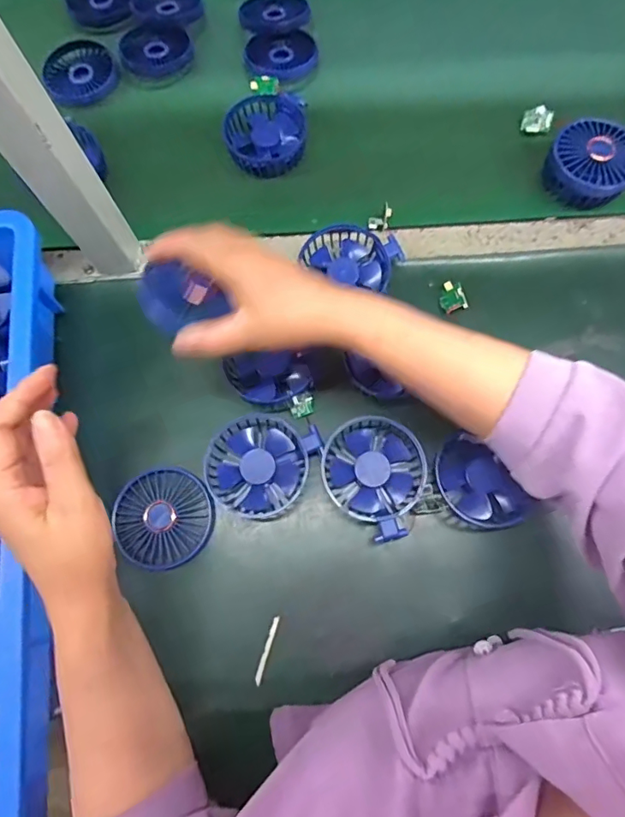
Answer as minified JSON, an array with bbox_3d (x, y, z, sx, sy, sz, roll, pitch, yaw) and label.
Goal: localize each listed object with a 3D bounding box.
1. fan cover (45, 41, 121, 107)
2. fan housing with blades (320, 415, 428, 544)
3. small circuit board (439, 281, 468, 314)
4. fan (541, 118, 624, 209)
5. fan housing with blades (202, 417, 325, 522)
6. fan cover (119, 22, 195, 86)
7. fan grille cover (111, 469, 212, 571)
[{"bbox_3d":[-0.270,-0.394,0.571,0.080,0.016,0.081,-8,73,-2],"label":"fan cover"},{"bbox_3d":[0.055,0.056,0.435,0.094,0.032,0.089,0,73,0],"label":"fan housing with blades"},{"bbox_3d":[0.140,-0.111,0.483,0.025,0.011,0.031,-12,74,-3],"label":"small circuit board"},{"bbox_3d":[0.292,-0.255,0.510,0.084,0.044,0.079,37,77,11],"label":"fan"},{"bbox_3d":[-0.049,0.052,0.439,0.089,0.023,0.089,20,74,6],"label":"fan housing with blades"},{"bbox_3d":[-0.185,-0.424,0.580,0.083,0.014,0.083,-23,74,-6],"label":"fan cover"},{"bbox_3d":[-0.133,0.097,0.433,0.081,0.018,0.082,-21,74,-6],"label":"fan grille cover"}]

